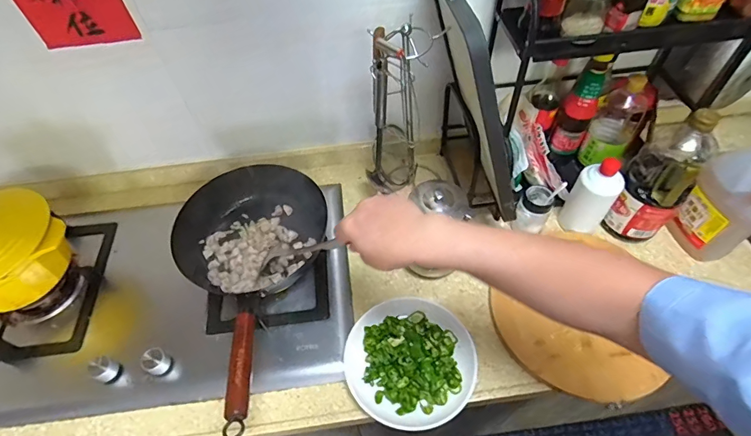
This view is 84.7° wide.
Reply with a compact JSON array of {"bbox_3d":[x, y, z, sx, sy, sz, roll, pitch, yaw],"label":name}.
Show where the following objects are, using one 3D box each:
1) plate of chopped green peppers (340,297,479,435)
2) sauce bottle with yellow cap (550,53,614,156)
[{"bbox_3d":[0.057,0.235,0.698,0.209,0.050,0.215,-1,54,2],"label":"plate of chopped green peppers"},{"bbox_3d":[0.414,-0.224,0.832,0.059,0.240,0.049,26,59,20],"label":"sauce bottle with yellow cap"}]

